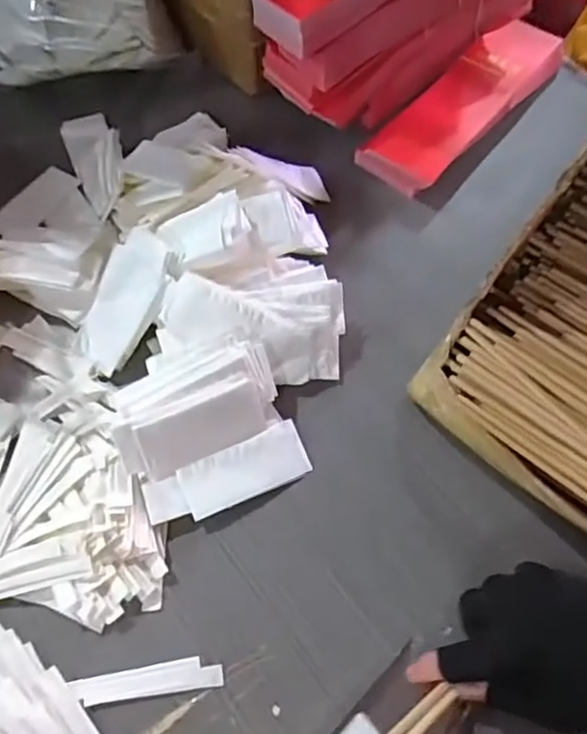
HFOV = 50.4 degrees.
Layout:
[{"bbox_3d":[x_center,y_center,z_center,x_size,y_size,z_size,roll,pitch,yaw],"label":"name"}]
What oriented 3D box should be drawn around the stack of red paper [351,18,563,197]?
[{"bbox_3d":[0.187,-0.286,0.666,0.083,0.030,0.274,38,68,17],"label":"stack of red paper"}]

